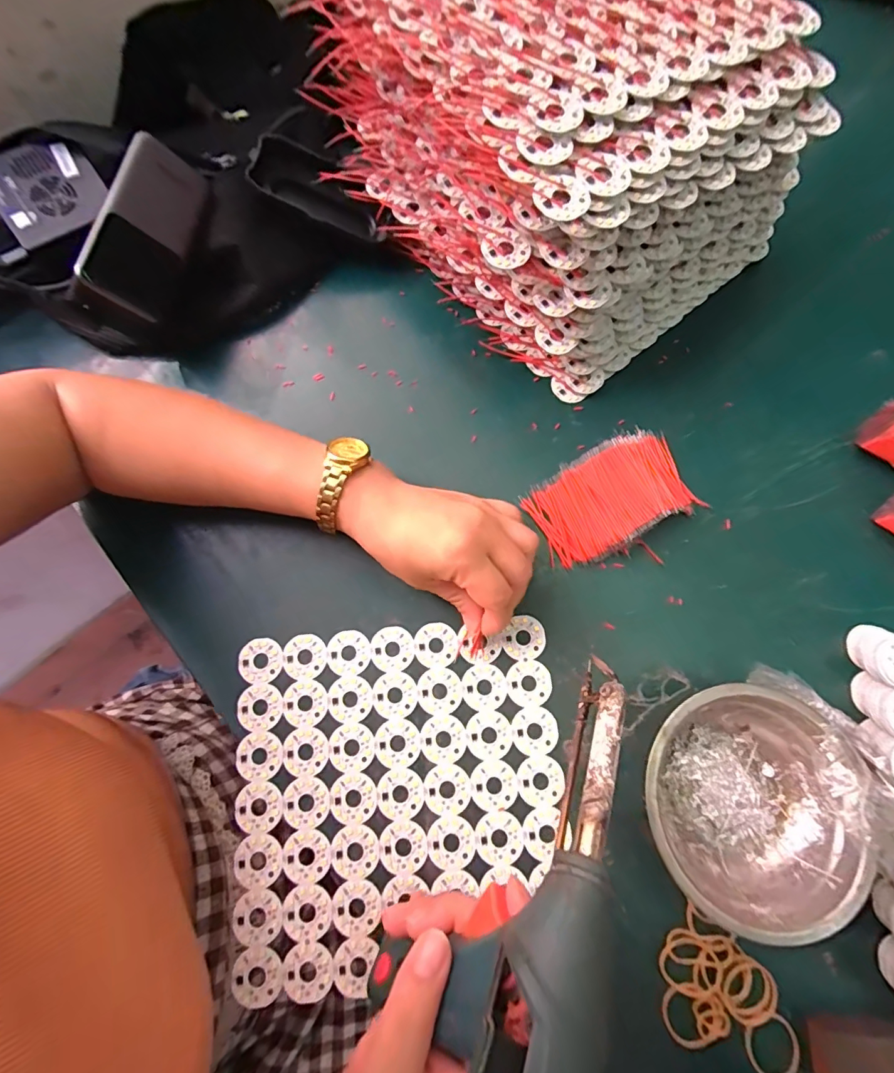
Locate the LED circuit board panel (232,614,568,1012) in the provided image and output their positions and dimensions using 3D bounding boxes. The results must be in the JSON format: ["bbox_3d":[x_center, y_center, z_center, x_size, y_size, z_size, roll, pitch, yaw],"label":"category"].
[{"bbox_3d":[-0.032,0.167,0.300,0.209,0.004,0.204,-5,77,0],"label":"LED circuit board panel"}]

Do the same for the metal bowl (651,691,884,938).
[{"bbox_3d":[0.180,0.158,0.277,0.124,0.046,0.124,0,77,1],"label":"metal bowl"}]

